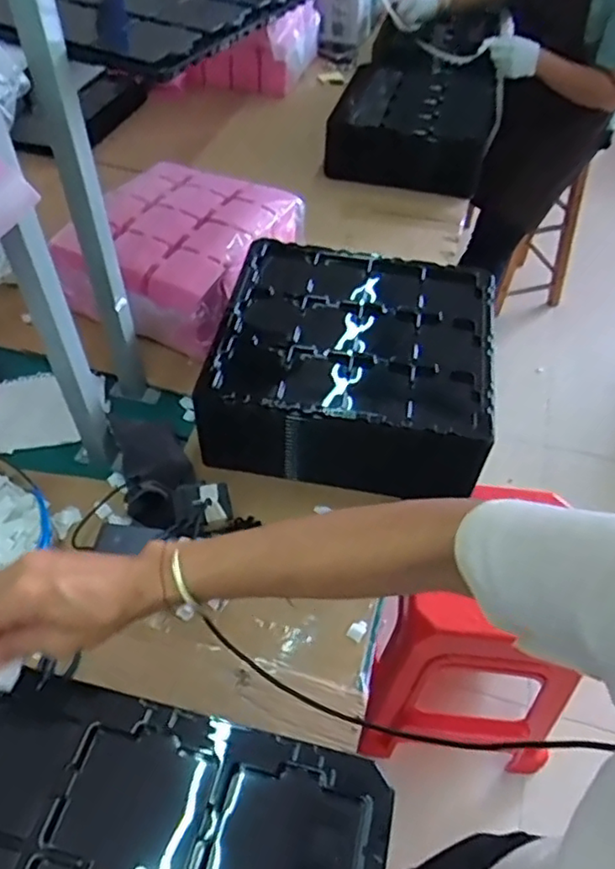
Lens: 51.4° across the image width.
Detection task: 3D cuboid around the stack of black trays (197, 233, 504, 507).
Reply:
[{"bbox_3d":[0.067,-0.103,0.937,0.373,0.146,0.327,9,50,6],"label":"stack of black trays"}]

